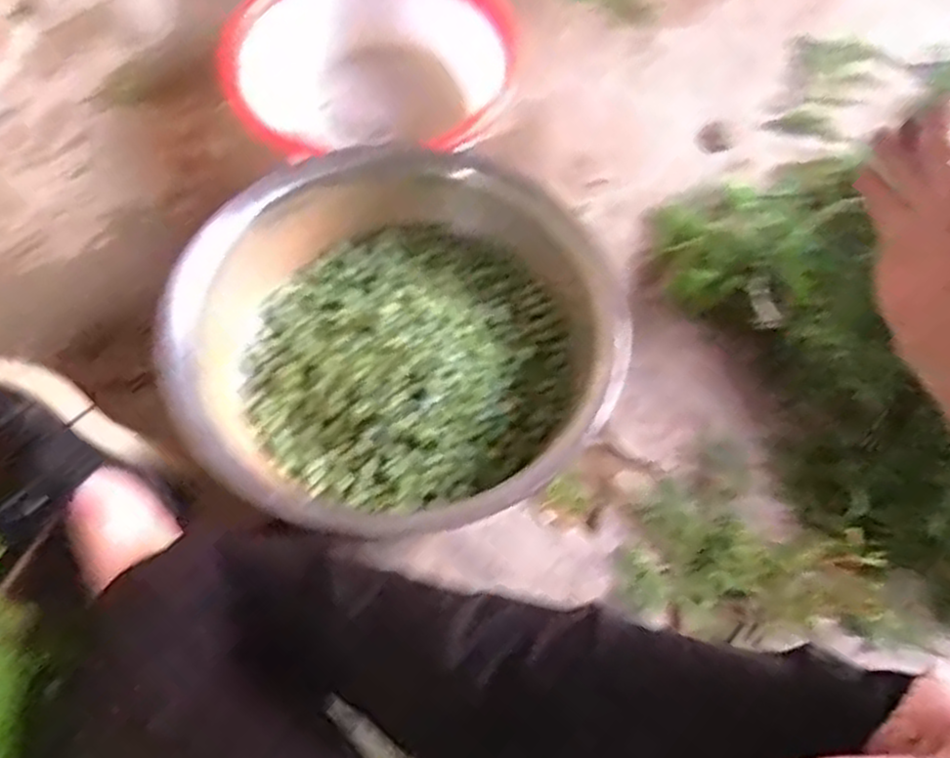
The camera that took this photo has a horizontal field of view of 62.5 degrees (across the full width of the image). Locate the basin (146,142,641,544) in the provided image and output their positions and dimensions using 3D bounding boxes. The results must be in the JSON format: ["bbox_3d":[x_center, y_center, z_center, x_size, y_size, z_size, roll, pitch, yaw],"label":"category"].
[{"bbox_3d":[-0.093,-0.061,0.887,0.456,0.196,0.432,1,63,-1],"label":"basin"}]

